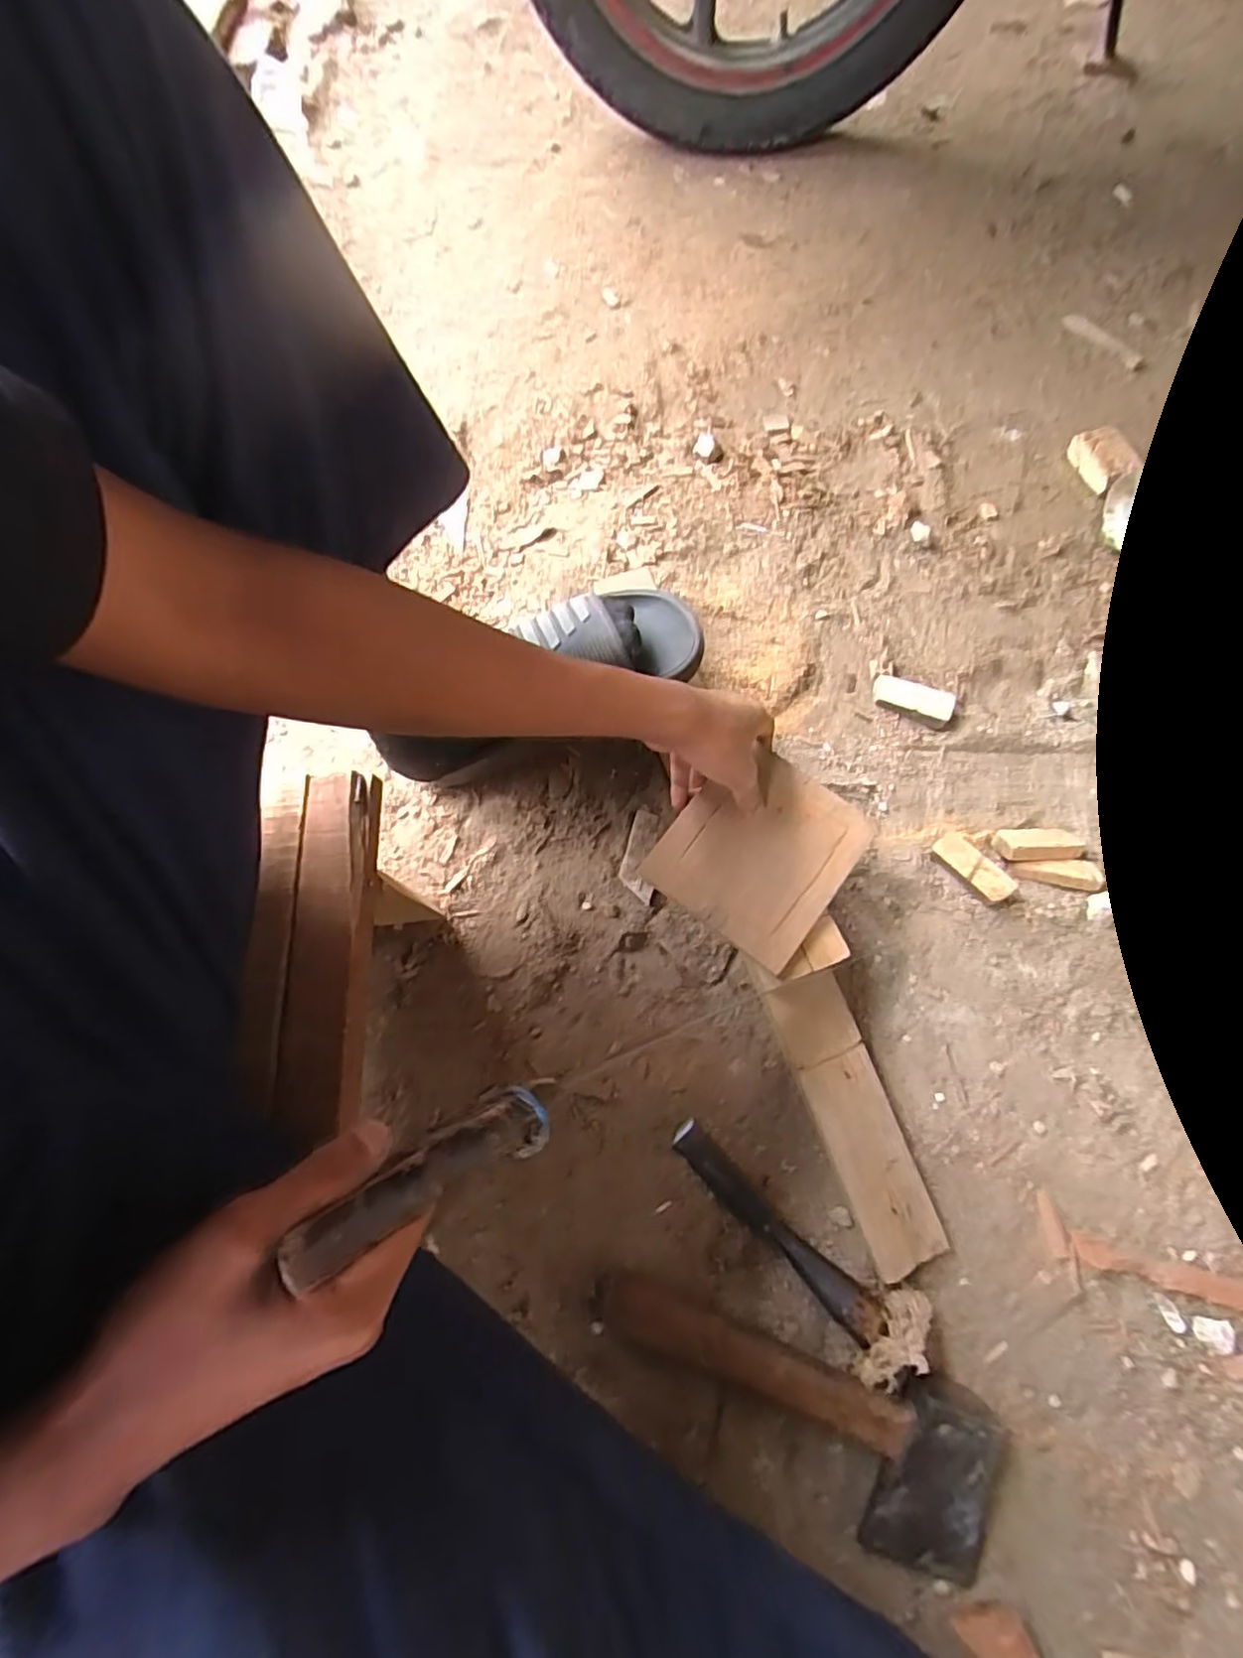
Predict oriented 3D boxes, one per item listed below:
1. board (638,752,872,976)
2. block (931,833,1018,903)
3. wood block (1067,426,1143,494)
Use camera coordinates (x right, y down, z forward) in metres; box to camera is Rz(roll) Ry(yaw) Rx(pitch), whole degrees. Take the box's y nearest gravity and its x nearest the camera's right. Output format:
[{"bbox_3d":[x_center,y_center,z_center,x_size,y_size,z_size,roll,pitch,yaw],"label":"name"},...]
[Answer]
[{"bbox_3d":[0.102,0.015,0.485,0.120,0.008,0.135,36,75,12],"label":"board"},{"bbox_3d":[0.300,0.033,0.566,0.068,0.016,0.027,43,77,13],"label":"block"},{"bbox_3d":[0.510,-0.394,0.702,0.031,0.038,0.069,-17,72,-5],"label":"wood block"}]

